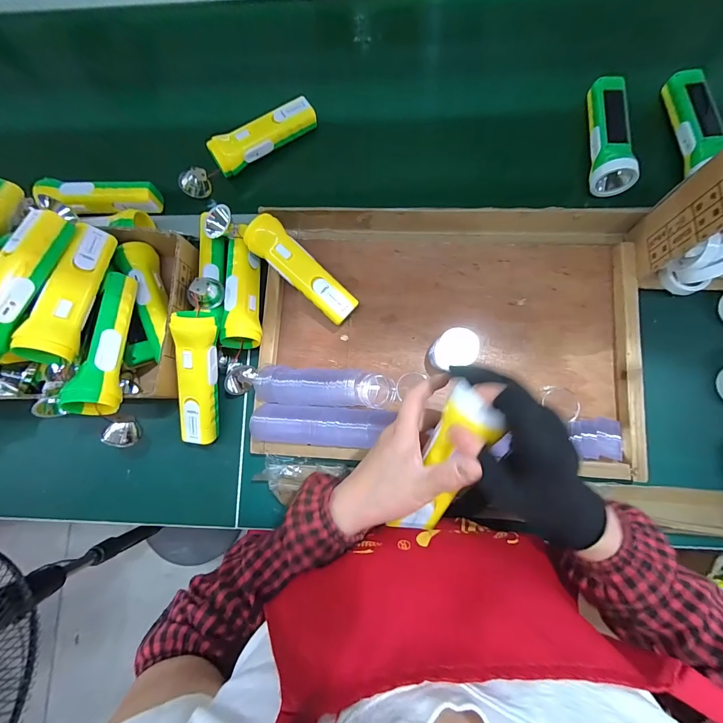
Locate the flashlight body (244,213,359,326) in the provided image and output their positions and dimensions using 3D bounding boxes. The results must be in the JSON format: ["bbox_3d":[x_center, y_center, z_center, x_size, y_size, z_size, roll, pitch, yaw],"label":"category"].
[{"bbox_3d":[-0.077,-0.114,0.440,0.159,0.059,0.047,43,84,7],"label":"flashlight body"}]

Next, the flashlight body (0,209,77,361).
[{"bbox_3d":[-0.354,-0.084,0.341,0.048,0.047,0.162,15,81,5],"label":"flashlight body"}]

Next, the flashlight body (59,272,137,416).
[{"bbox_3d":[-0.280,-0.024,0.373,0.047,0.051,0.165,5,80,3],"label":"flashlight body"}]

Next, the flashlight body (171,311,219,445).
[{"bbox_3d":[-0.200,0.022,0.421,0.049,0.042,0.164,6,105,2],"label":"flashlight body"}]

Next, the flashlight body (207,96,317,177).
[{"bbox_3d":[-0.145,-0.336,0.497,0.163,0.038,0.041,-32,80,-3],"label":"flashlight body"}]

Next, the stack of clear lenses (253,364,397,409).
[{"bbox_3d":[-0.046,0.033,0.430,0.176,0.038,0.048,4,80,3],"label":"stack of clear lenses"}]

